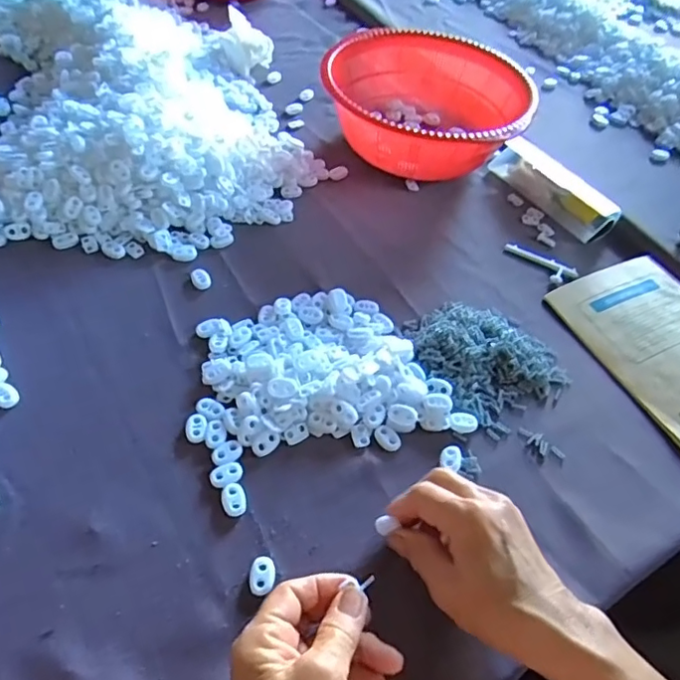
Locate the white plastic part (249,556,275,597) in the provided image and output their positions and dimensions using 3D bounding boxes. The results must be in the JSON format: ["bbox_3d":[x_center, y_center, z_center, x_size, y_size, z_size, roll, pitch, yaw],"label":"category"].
[{"bbox_3d":[-0.048,0.147,0.354,0.015,0.004,0.024,3,50,-3],"label":"white plastic part"}]

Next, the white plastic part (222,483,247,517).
[{"bbox_3d":[-0.071,0.107,0.379,0.016,0.004,0.022,-16,53,-18],"label":"white plastic part"}]

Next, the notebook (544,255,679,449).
[{"bbox_3d":[0.302,0.008,0.501,0.140,0.009,0.203,-18,54,-19],"label":"notebook"}]

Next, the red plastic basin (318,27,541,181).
[{"bbox_3d":[0.103,-0.272,0.654,0.223,0.082,0.234,3,50,-3],"label":"red plastic basin"}]

